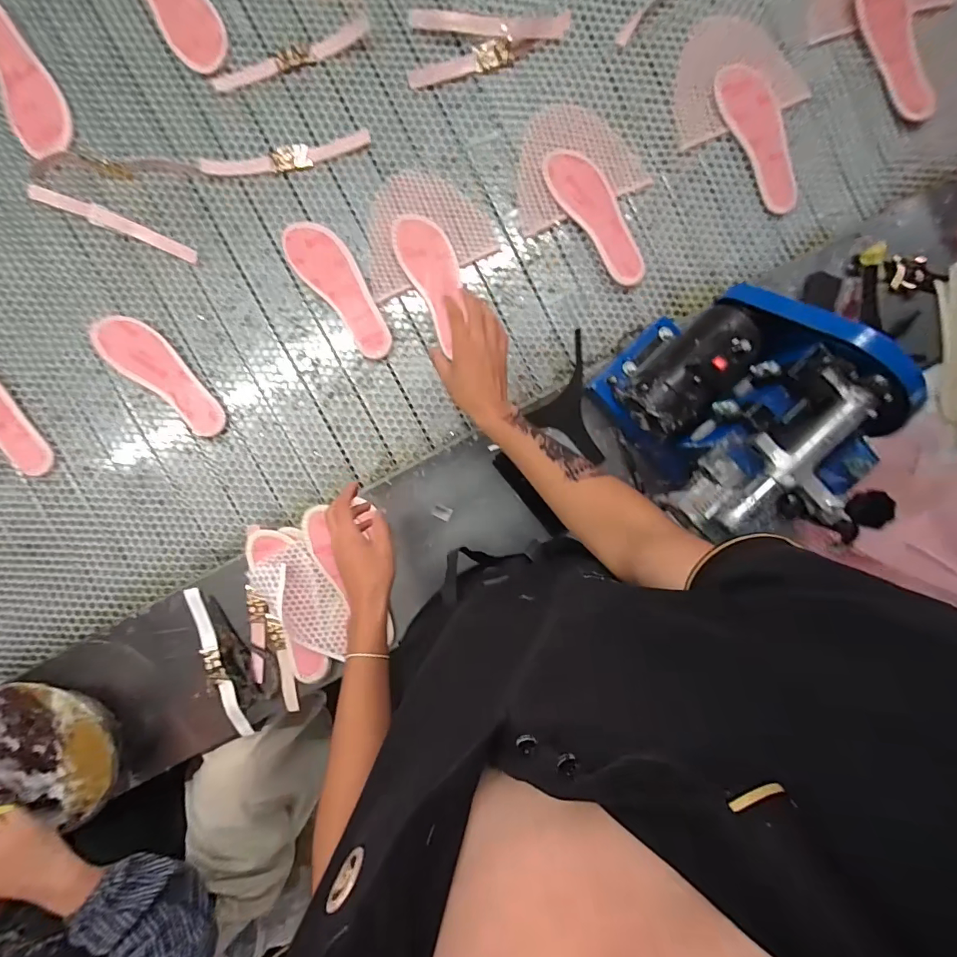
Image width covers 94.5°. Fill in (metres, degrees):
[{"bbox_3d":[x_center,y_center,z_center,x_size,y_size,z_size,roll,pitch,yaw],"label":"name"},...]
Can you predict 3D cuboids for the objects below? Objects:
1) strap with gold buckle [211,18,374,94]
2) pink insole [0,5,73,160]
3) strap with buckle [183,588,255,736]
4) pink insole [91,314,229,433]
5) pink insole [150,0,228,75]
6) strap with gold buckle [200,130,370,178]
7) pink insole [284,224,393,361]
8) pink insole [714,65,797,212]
[{"bbox_3d":[-0.279,-0.632,0.663,0.244,0.006,0.030,-21,95,-1],"label":"strap with gold buckle"},{"bbox_3d":[-0.672,-0.596,0.649,0.082,0.006,0.237,-18,95,-1],"label":"pink insole"},{"bbox_3d":[-0.416,0.298,0.695,0.026,0.018,0.253,-18,95,-1],"label":"strap with buckle"},{"bbox_3d":[-0.490,-0.161,0.687,0.226,0.031,0.083,41,92,-5],"label":"pink insole"},{"bbox_3d":[-0.451,-0.709,0.642,0.080,0.009,0.236,-33,96,0],"label":"pink insole"},{"bbox_3d":[-0.291,-0.489,0.677,0.253,0.004,0.035,-12,95,-2],"label":"strap with gold buckle"},{"bbox_3d":[-0.214,-0.294,0.681,0.077,0.025,0.232,-33,95,0],"label":"pink insole"},{"bbox_3d":[0.442,-0.530,0.685,0.078,0.010,0.228,-28,92,6],"label":"pink insole"}]

